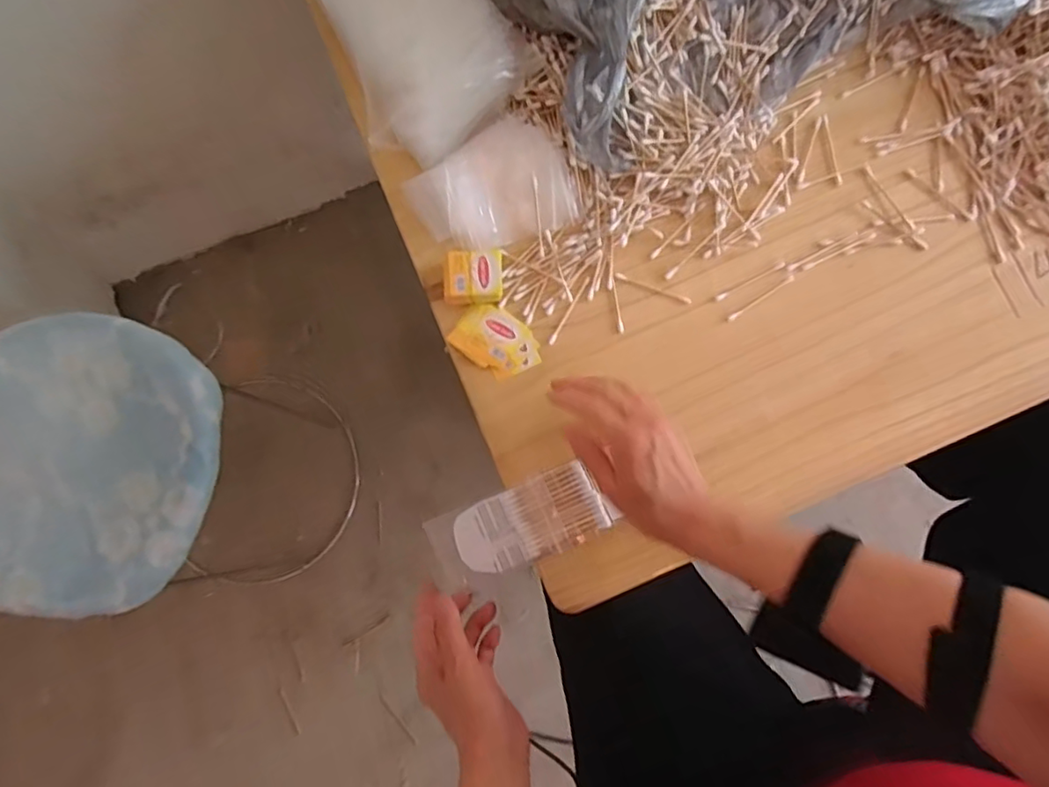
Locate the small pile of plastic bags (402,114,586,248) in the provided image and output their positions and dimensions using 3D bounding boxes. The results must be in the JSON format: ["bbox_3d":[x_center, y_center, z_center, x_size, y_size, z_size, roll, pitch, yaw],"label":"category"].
[{"bbox_3d":[-0.029,-0.184,0.518,0.133,0.030,0.104,-26,78,-4],"label":"small pile of plastic bags"}]

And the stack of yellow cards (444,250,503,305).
[{"bbox_3d":[-0.044,-0.099,0.504,0.050,0.023,0.045,-3,78,1],"label":"stack of yellow cards"}]

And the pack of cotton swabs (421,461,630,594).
[{"bbox_3d":[-0.004,0.106,0.470,0.140,0.007,0.062,-20,78,-3],"label":"pack of cotton swabs"}]

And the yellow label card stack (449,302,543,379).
[{"bbox_3d":[-0.024,-0.046,0.505,0.075,0.005,0.052,37,81,9],"label":"yellow label card stack"}]

